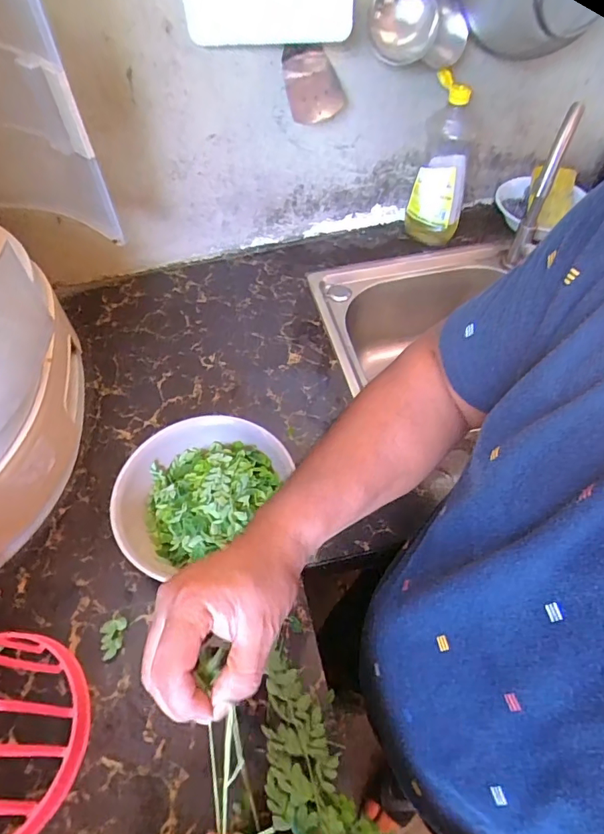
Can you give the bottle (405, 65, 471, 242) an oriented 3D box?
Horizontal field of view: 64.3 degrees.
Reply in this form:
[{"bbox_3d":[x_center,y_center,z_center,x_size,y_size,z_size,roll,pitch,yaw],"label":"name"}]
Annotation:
[{"bbox_3d":[0.234,-0.408,0.796,0.090,0.243,0.067,14,57,10],"label":"bottle"}]

